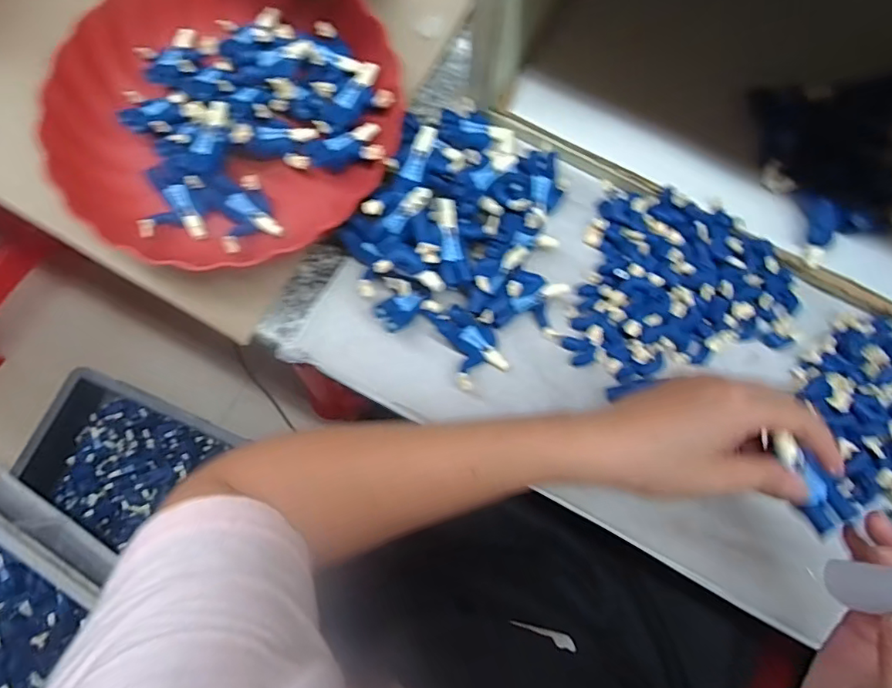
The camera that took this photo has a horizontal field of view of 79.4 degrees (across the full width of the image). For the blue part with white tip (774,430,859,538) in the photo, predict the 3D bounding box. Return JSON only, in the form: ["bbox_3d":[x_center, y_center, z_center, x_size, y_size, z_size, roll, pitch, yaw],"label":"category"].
[{"bbox_3d":[0.183,0.068,0.269,0.022,0.009,0.051,-28,85,-6],"label":"blue part with white tip"}]

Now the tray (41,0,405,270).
[{"bbox_3d":[-0.156,-0.170,0.396,0.242,0.049,0.228,-18,78,-5],"label":"tray"}]

